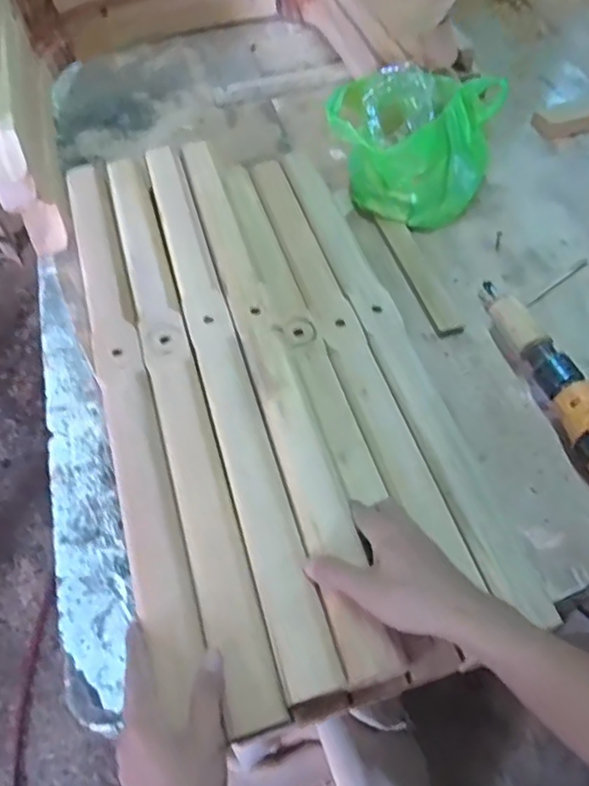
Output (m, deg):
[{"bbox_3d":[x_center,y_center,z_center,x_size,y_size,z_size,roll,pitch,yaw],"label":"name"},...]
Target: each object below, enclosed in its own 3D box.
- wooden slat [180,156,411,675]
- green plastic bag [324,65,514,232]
[{"bbox_3d":[-0.029,-0.050,0.604,0.047,0.023,0.634,-16,57,-6],"label":"wooden slat"},{"bbox_3d":[0.145,-0.309,0.778,0.204,0.137,0.127,13,59,12],"label":"green plastic bag"}]

